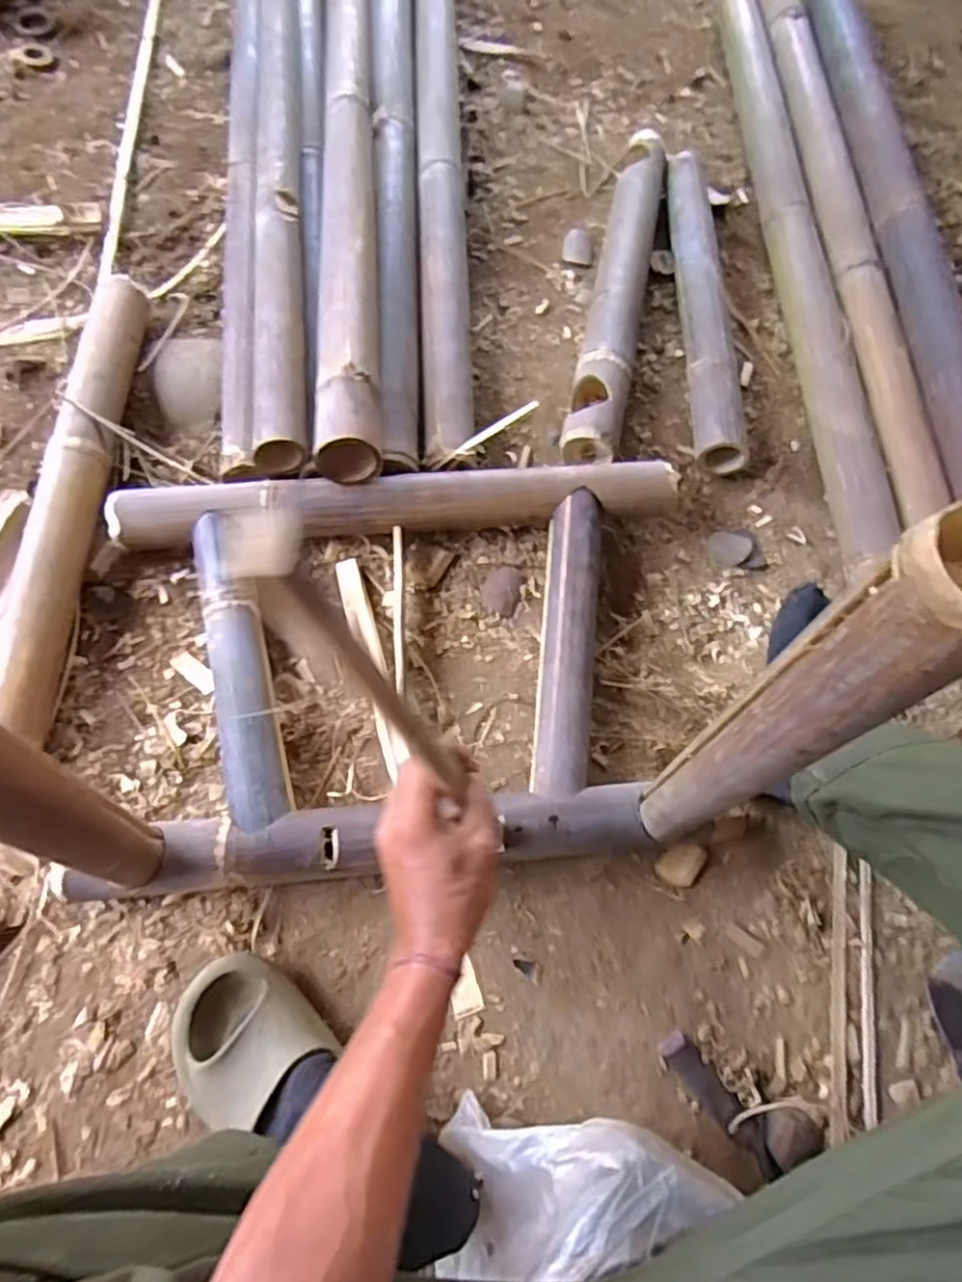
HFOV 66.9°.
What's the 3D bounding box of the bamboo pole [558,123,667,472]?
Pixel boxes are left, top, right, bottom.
[{"bbox_3d":[0.180,-0.459,0.945,0.060,0.074,0.557,12,66,3],"label":"bamboo pole"}]

